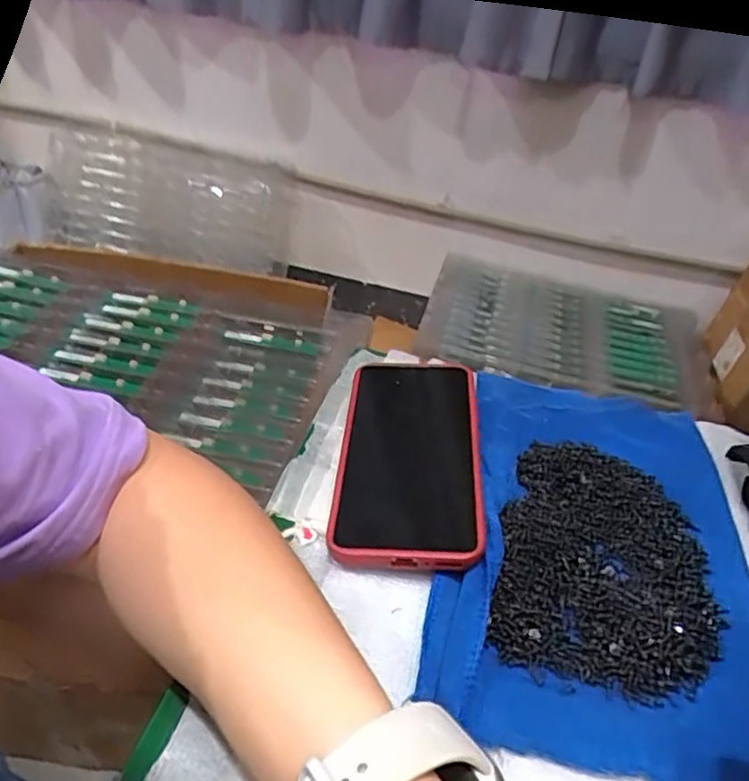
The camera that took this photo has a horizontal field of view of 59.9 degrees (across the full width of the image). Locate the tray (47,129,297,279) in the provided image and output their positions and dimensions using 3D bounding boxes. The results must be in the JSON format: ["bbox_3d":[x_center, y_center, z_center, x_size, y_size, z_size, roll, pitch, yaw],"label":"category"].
[{"bbox_3d":[-0.528,-0.484,1.679,0.653,0.292,0.064,9,10,4],"label":"tray"}]

